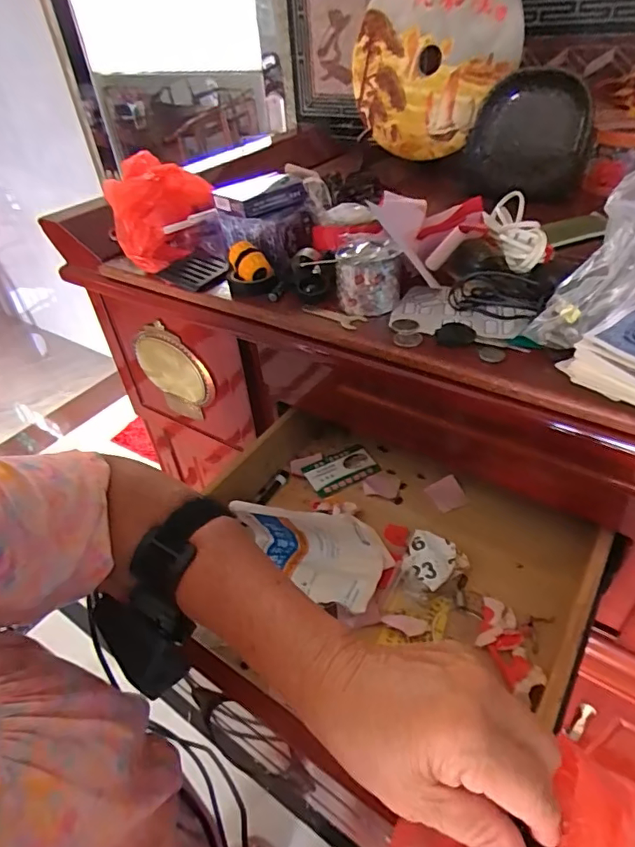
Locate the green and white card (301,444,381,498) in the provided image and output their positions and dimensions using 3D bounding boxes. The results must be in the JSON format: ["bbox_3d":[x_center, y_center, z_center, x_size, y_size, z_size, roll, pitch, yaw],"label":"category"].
[{"bbox_3d":[0.031,0.058,0.636,0.091,0.010,0.055,-21,41,-20],"label":"green and white card"}]

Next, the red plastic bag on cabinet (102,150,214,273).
[{"bbox_3d":[-0.186,-0.253,0.594,0.098,0.094,0.134,-2,40,4],"label":"red plastic bag on cabinet"}]

